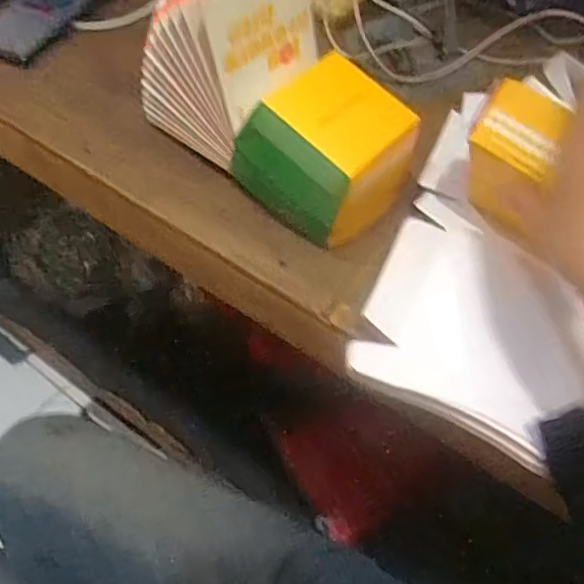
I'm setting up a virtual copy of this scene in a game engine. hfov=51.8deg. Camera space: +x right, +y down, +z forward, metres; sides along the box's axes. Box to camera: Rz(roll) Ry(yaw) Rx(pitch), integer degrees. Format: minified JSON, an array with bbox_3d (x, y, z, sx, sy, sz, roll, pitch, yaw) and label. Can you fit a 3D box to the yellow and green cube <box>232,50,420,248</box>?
[{"bbox_3d":[0.030,-0.113,0.477,0.107,0.086,0.104,-35,64,-25],"label":"yellow and green cube"}]

